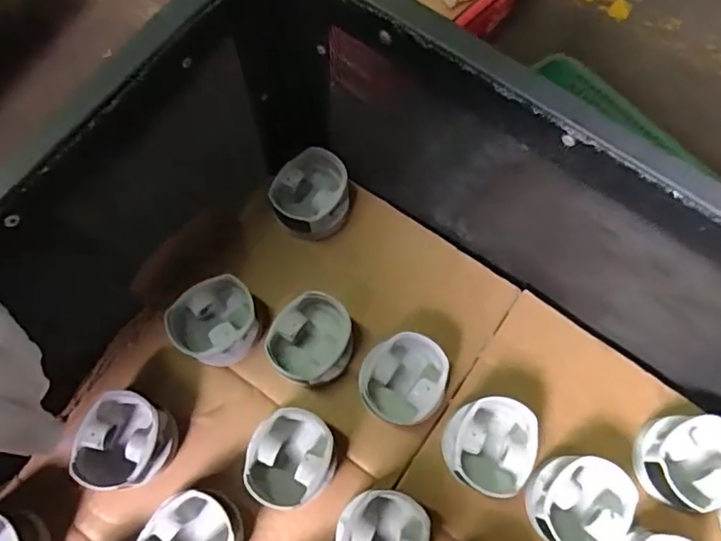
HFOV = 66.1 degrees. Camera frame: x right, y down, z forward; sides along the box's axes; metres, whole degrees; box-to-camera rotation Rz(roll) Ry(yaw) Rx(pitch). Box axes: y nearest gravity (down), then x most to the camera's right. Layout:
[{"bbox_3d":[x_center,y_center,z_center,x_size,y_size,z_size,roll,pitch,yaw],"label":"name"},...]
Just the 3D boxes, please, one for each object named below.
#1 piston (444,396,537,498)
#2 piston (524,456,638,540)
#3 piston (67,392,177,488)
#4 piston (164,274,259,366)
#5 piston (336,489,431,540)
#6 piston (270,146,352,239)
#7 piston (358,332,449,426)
[{"bbox_3d":[0.108,0.146,0.469,0.072,0.041,0.079,1,72,-2],"label":"piston"},{"bbox_3d":[0.178,0.193,0.460,0.074,0.043,0.078,1,72,-2],"label":"piston"},{"bbox_3d":[-0.196,0.143,0.467,0.071,0.038,0.074,1,72,-2],"label":"piston"},{"bbox_3d":[-0.131,0.047,0.503,0.069,0.044,0.075,1,72,-2],"label":"piston"},{"bbox_3d":[0.017,0.216,0.440,0.070,0.038,0.079,11,72,1],"label":"piston"},{"bbox_3d":[-0.049,-0.074,0.543,0.072,0.047,0.084,24,72,6],"label":"piston"},{"bbox_3d":[0.037,0.096,0.489,0.071,0.050,0.073,1,72,-2],"label":"piston"}]

